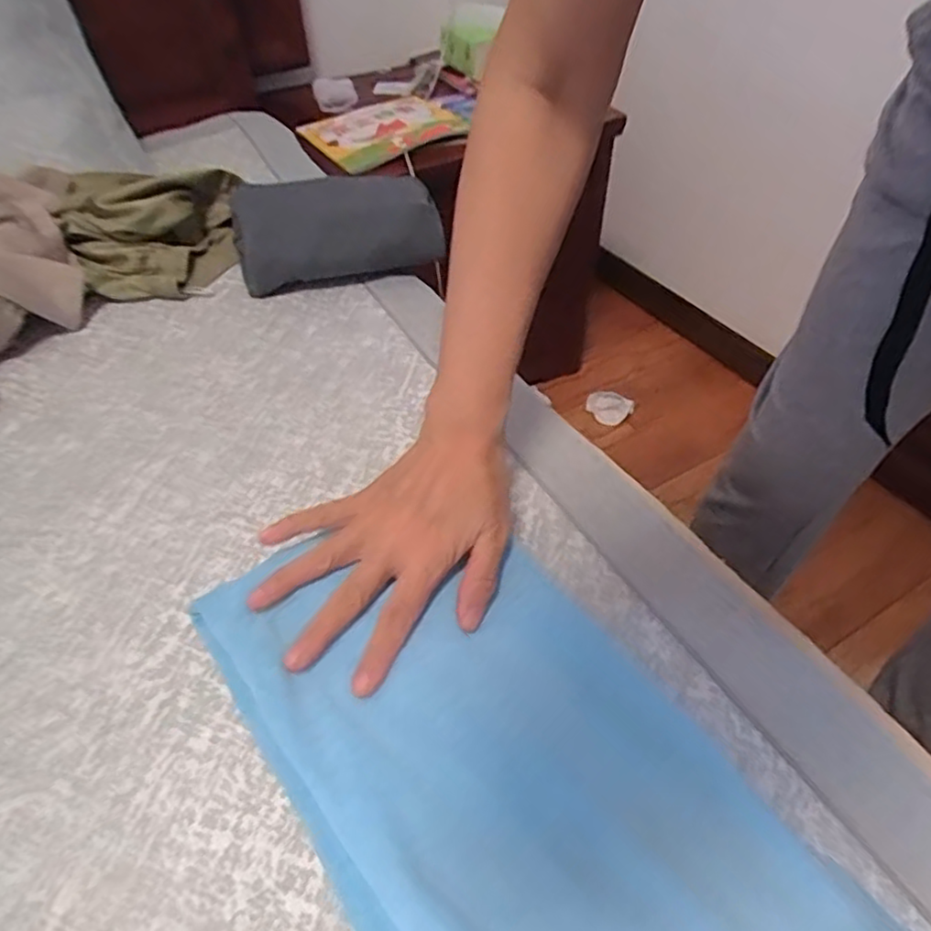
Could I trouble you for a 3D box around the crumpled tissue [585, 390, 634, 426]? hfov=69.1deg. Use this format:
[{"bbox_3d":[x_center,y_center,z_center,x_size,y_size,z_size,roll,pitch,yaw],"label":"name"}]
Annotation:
[{"bbox_3d":[0.284,-0.114,1.349,0.090,0.049,0.068,20,50,19],"label":"crumpled tissue"}]

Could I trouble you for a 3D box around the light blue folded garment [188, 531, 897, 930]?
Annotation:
[{"bbox_3d":[0.043,0.173,0.325,0.191,0.040,0.410,-28,52,-23],"label":"light blue folded garment"}]

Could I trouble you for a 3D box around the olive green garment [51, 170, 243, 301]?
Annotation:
[{"bbox_3d":[-0.343,-0.258,0.731,0.168,0.073,0.173,3,46,5],"label":"olive green garment"}]

